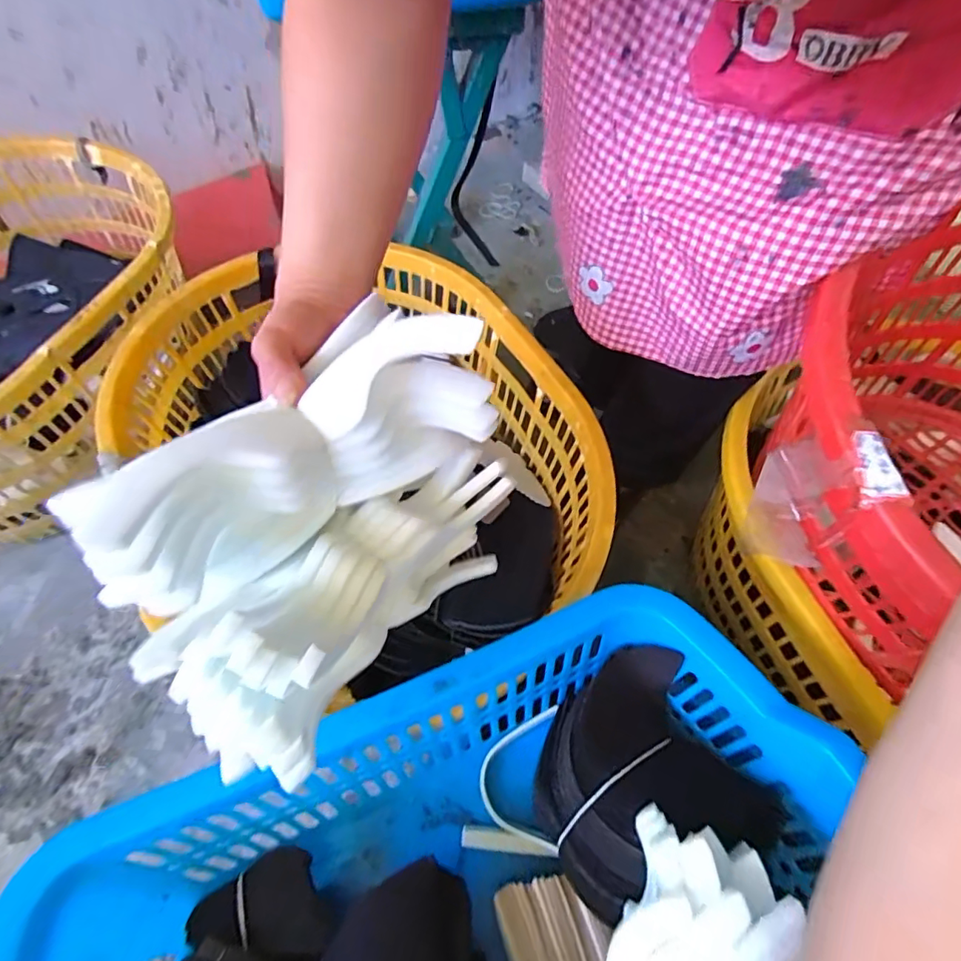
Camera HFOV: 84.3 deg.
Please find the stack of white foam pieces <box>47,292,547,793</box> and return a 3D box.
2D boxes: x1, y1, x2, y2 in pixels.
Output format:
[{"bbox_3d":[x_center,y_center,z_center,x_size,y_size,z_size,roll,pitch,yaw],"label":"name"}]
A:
[{"bbox_3d":[-0.098,0.027,0.310,0.150,0.170,0.233,33,63,17],"label":"stack of white foam pieces"}]

